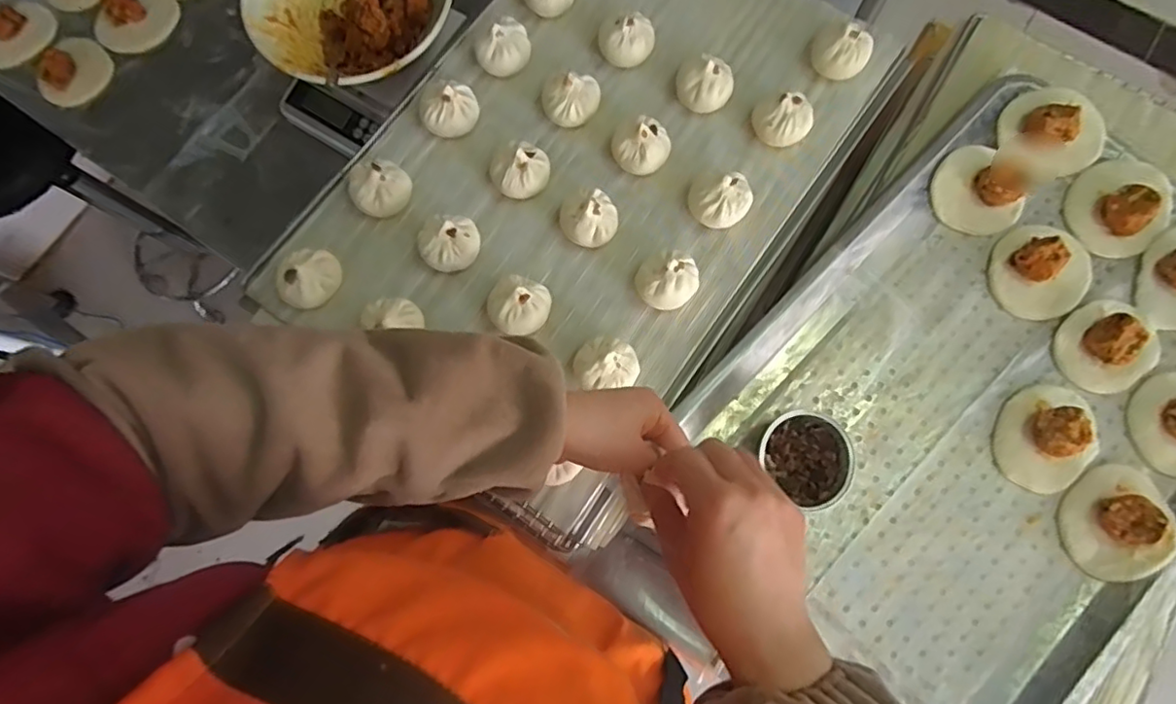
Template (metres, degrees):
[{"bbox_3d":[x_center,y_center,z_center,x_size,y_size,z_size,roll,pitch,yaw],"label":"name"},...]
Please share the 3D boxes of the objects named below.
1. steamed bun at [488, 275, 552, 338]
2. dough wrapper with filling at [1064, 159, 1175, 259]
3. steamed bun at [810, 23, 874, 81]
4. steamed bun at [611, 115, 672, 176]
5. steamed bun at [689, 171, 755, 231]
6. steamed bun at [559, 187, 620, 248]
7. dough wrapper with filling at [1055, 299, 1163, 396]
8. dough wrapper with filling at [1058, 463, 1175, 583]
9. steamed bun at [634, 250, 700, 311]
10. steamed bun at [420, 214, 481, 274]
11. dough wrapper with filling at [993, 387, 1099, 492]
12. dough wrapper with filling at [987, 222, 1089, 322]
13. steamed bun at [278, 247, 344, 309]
[{"bbox_3d":[-0.062,-0.041,0.536,0.053,0.044,0.052,0,78,1],"label":"steamed bun"},{"bbox_3d":[0.512,-0.141,0.562,0.085,0.042,0.088,-29,79,-5],"label":"dough wrapper with filling"},{"bbox_3d":[0.247,-0.292,0.577,0.053,0.033,0.043,29,80,7],"label":"steamed bun"},{"bbox_3d":[0.051,-0.198,0.570,0.055,0.045,0.055,0,78,1],"label":"steamed bun"},{"bbox_3d":[0.124,-0.144,0.555,0.054,0.042,0.053,0,78,1],"label":"steamed bun"},{"bbox_3d":[0.001,-0.122,0.554,0.050,0.042,0.045,-19,78,-3],"label":"steamed bun"},{"bbox_3d":[0.483,-0.008,0.539,0.091,0.039,0.078,-25,79,-4],"label":"dough wrapper with filling"},{"bbox_3d":[0.460,0.144,0.506,0.093,0.040,0.086,-25,79,-4],"label":"dough wrapper with filling"},{"bbox_3d":[0.073,-0.064,0.538,0.057,0.042,0.053,0,78,1],"label":"steamed bun"},{"bbox_3d":[-0.128,-0.102,0.552,0.057,0.040,0.055,0,78,1],"label":"steamed bun"},{"bbox_3d":[0.414,0.073,0.522,0.099,0.034,0.083,-38,80,-7],"label":"dough wrapper with filling"},{"bbox_3d":[0.432,-0.081,0.554,0.095,0.038,0.089,-30,79,-5],"label":"dough wrapper with filling"},{"bbox_3d":[-0.258,-0.068,0.544,0.050,0.042,0.059,27,79,6],"label":"steamed bun"}]

